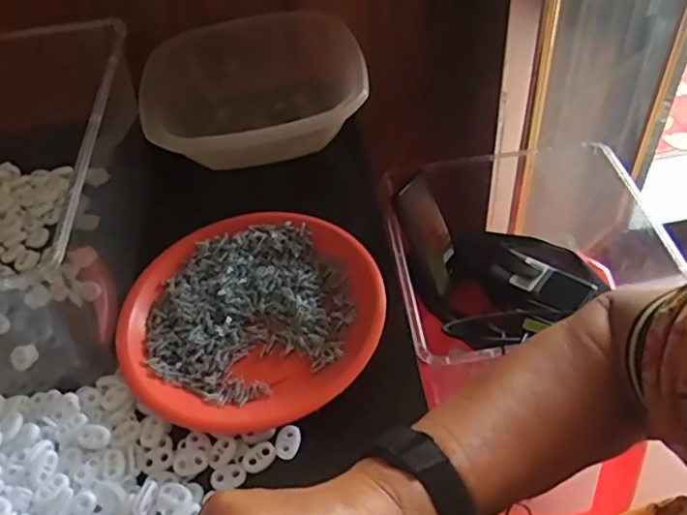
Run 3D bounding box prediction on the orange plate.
[{"bbox_3d":[-0.071,0.040,0.467,0.187,0.029,0.181,-2,47,2],"label":"orange plate"}]

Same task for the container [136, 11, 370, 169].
[{"bbox_3d":[-0.082,-0.147,0.610,0.203,0.093,0.153,-10,47,-6],"label":"container"}]

